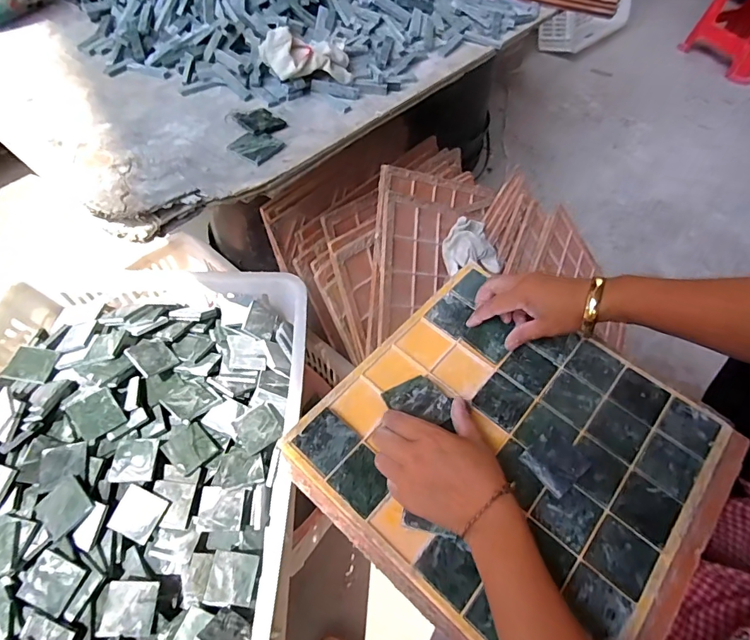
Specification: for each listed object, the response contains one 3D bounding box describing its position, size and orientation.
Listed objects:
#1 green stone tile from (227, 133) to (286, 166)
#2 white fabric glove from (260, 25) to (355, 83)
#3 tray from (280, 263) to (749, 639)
[{"bbox_3d":[-0.137,-0.202,0.512,0.048,0.009,0.049,29,59,17],"label":"green stone tile"},{"bbox_3d":[-0.083,-0.334,0.558,0.117,0.053,0.054,0,54,-22],"label":"white fabric glove"},{"bbox_3d":[0.137,0.123,0.429,0.341,0.037,0.325,36,62,21],"label":"tray"}]

